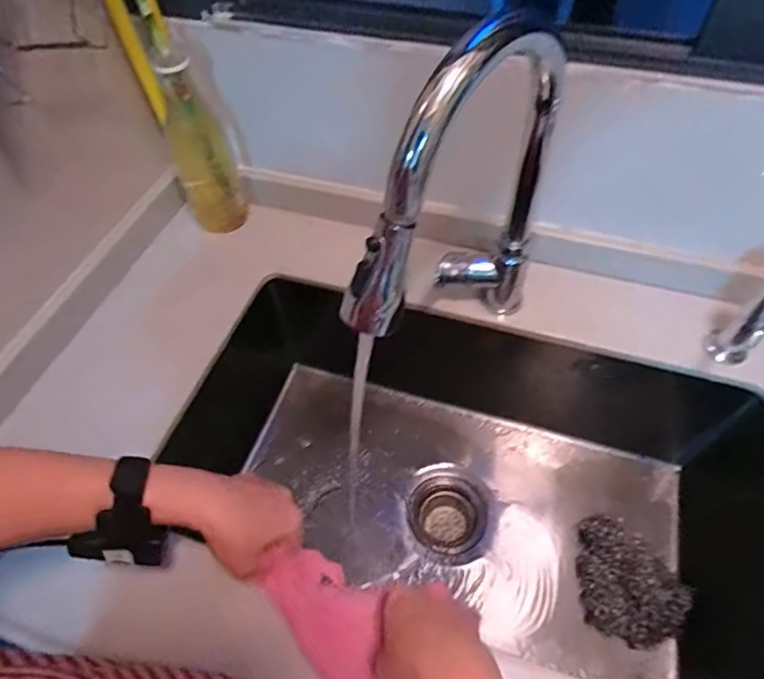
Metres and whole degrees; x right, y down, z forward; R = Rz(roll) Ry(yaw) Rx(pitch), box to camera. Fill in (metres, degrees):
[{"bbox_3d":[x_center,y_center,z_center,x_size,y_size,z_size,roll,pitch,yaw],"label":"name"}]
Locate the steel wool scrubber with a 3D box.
[{"bbox_3d":[0.291,0.299,0.654,0.099,0.058,0.143,-31,59,-19],"label":"steel wool scrubber"}]

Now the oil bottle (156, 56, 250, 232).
[{"bbox_3d":[-0.228,-0.238,0.678,0.079,0.236,0.075,-19,56,-12],"label":"oil bottle"}]

